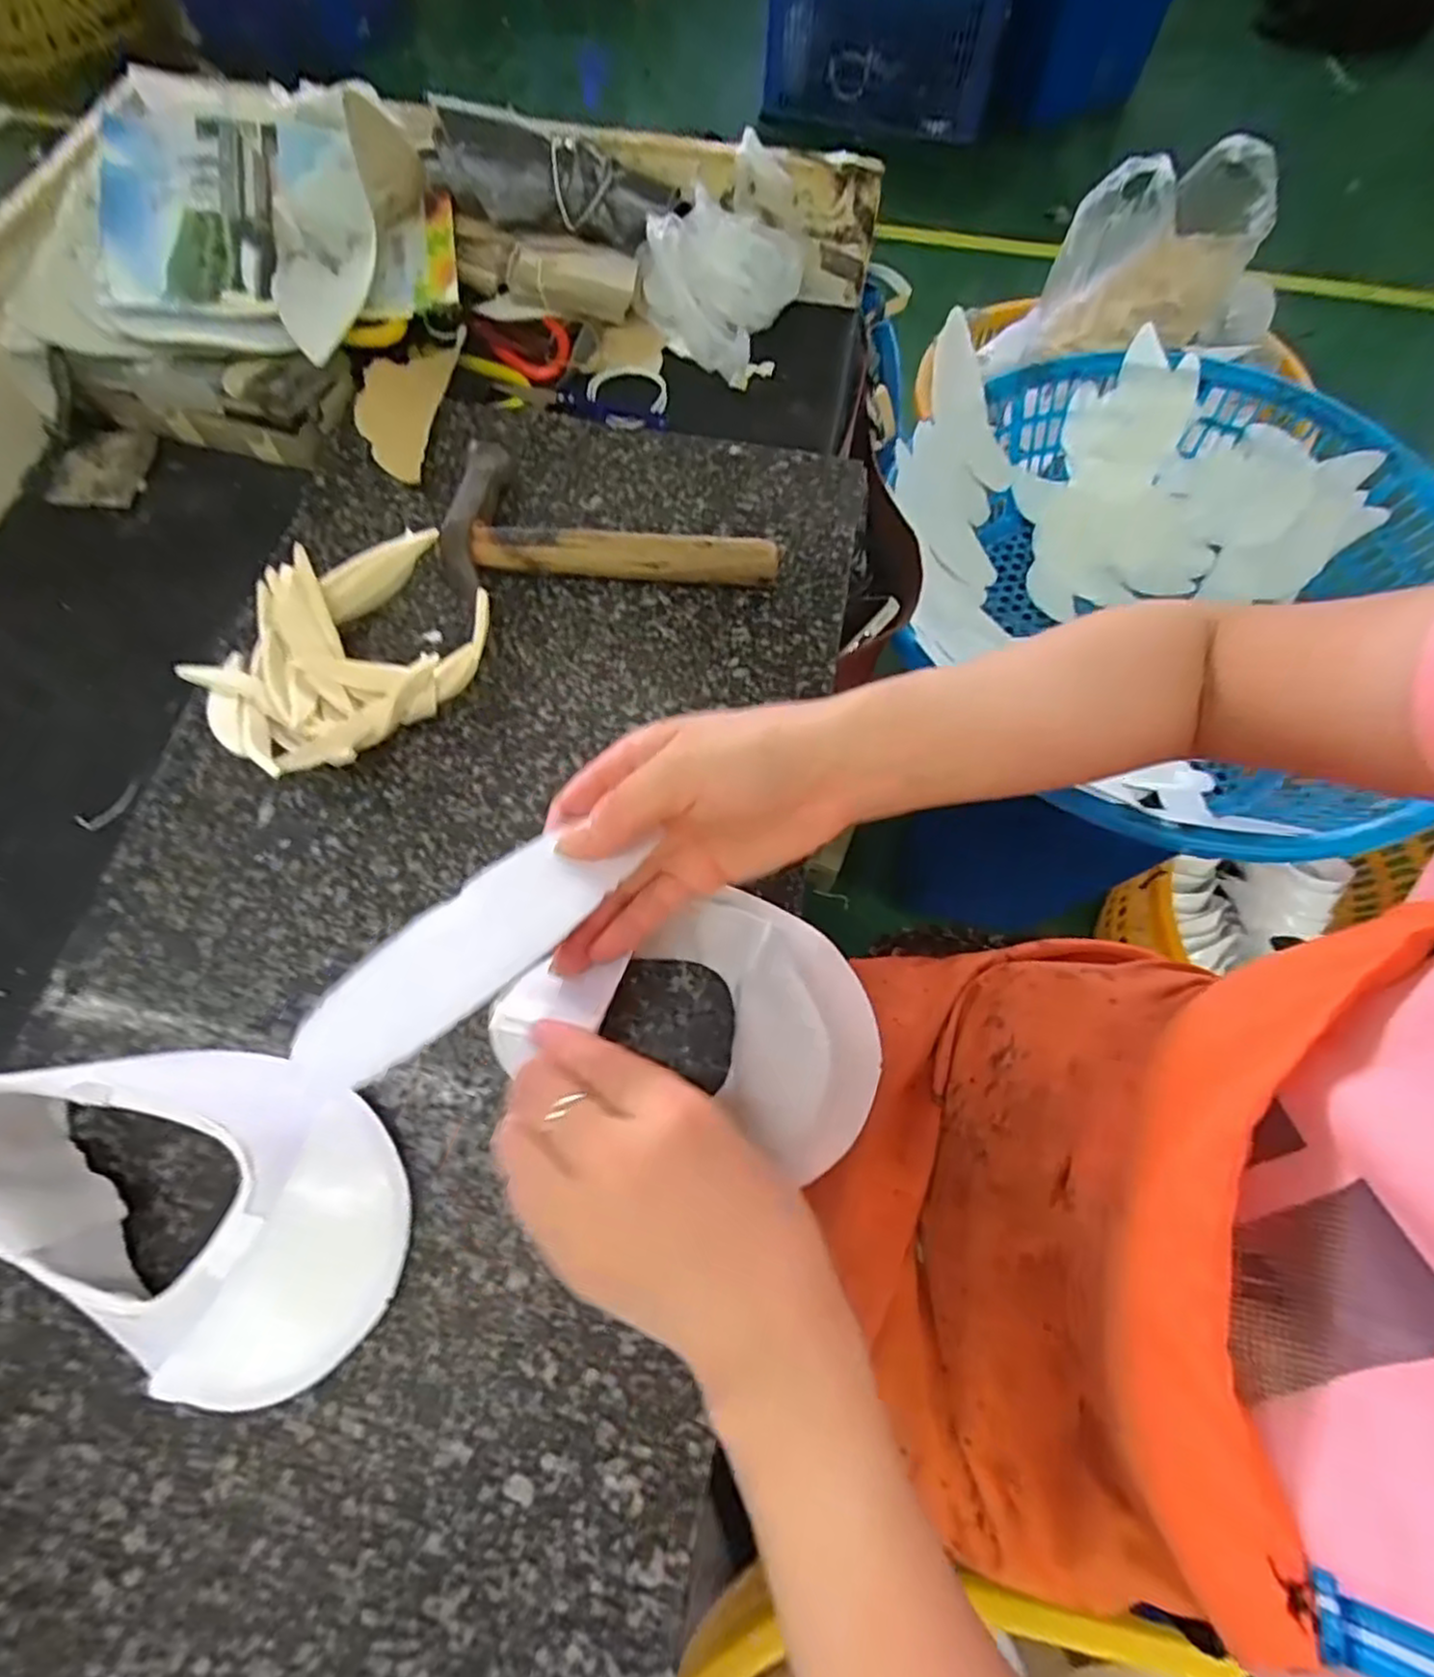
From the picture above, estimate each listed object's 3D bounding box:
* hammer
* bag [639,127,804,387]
[{"bbox_3d":[-0.061,-0.185,0.440,0.189,0.026,0.089,2,68,-1],"label":"hammer"},{"bbox_3d":[-0.003,-0.376,0.489,0.102,0.082,0.151,12,69,3],"label":"bag"}]

